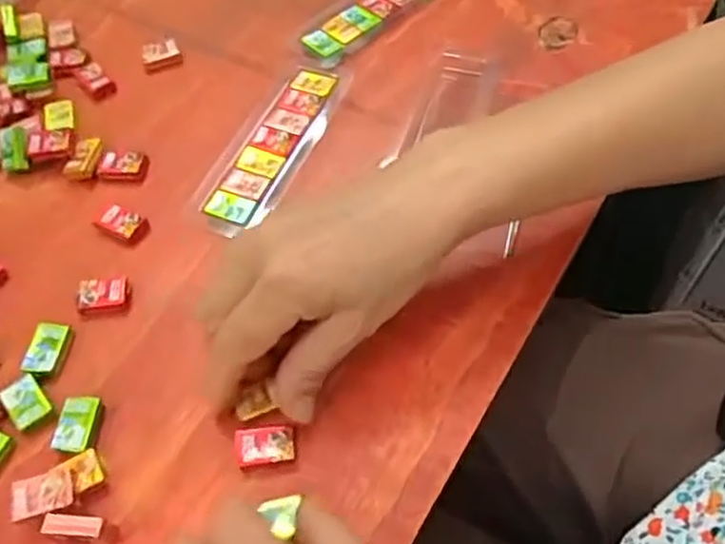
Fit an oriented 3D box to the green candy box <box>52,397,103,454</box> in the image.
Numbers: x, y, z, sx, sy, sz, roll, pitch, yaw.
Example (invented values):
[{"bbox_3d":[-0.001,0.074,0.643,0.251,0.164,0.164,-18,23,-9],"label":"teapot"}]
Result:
[{"bbox_3d":[-0.131,0.069,0.309,0.017,0.007,0.027,0,58,3],"label":"green candy box"}]

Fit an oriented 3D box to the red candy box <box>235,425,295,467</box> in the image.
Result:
[{"bbox_3d":[-0.043,0.077,0.301,0.025,0.008,0.017,-7,58,-1],"label":"red candy box"}]

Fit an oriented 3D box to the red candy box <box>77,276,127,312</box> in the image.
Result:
[{"bbox_3d":[-0.133,0.012,0.346,0.025,0.007,0.016,-6,58,0],"label":"red candy box"}]

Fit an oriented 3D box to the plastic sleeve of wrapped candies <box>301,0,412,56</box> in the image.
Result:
[{"bbox_3d":[0.010,-0.182,0.457,0.120,0.007,0.028,-40,64,-20],"label":"plastic sleeve of wrapped candies"}]

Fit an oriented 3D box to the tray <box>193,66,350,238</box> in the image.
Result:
[{"bbox_3d":[-0.052,-0.075,0.396,0.045,0.008,0.131,22,62,16],"label":"tray"}]

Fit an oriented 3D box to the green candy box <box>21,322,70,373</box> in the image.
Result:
[{"bbox_3d":[-0.155,0.037,0.330,0.015,0.006,0.026,5,59,6],"label":"green candy box"}]

